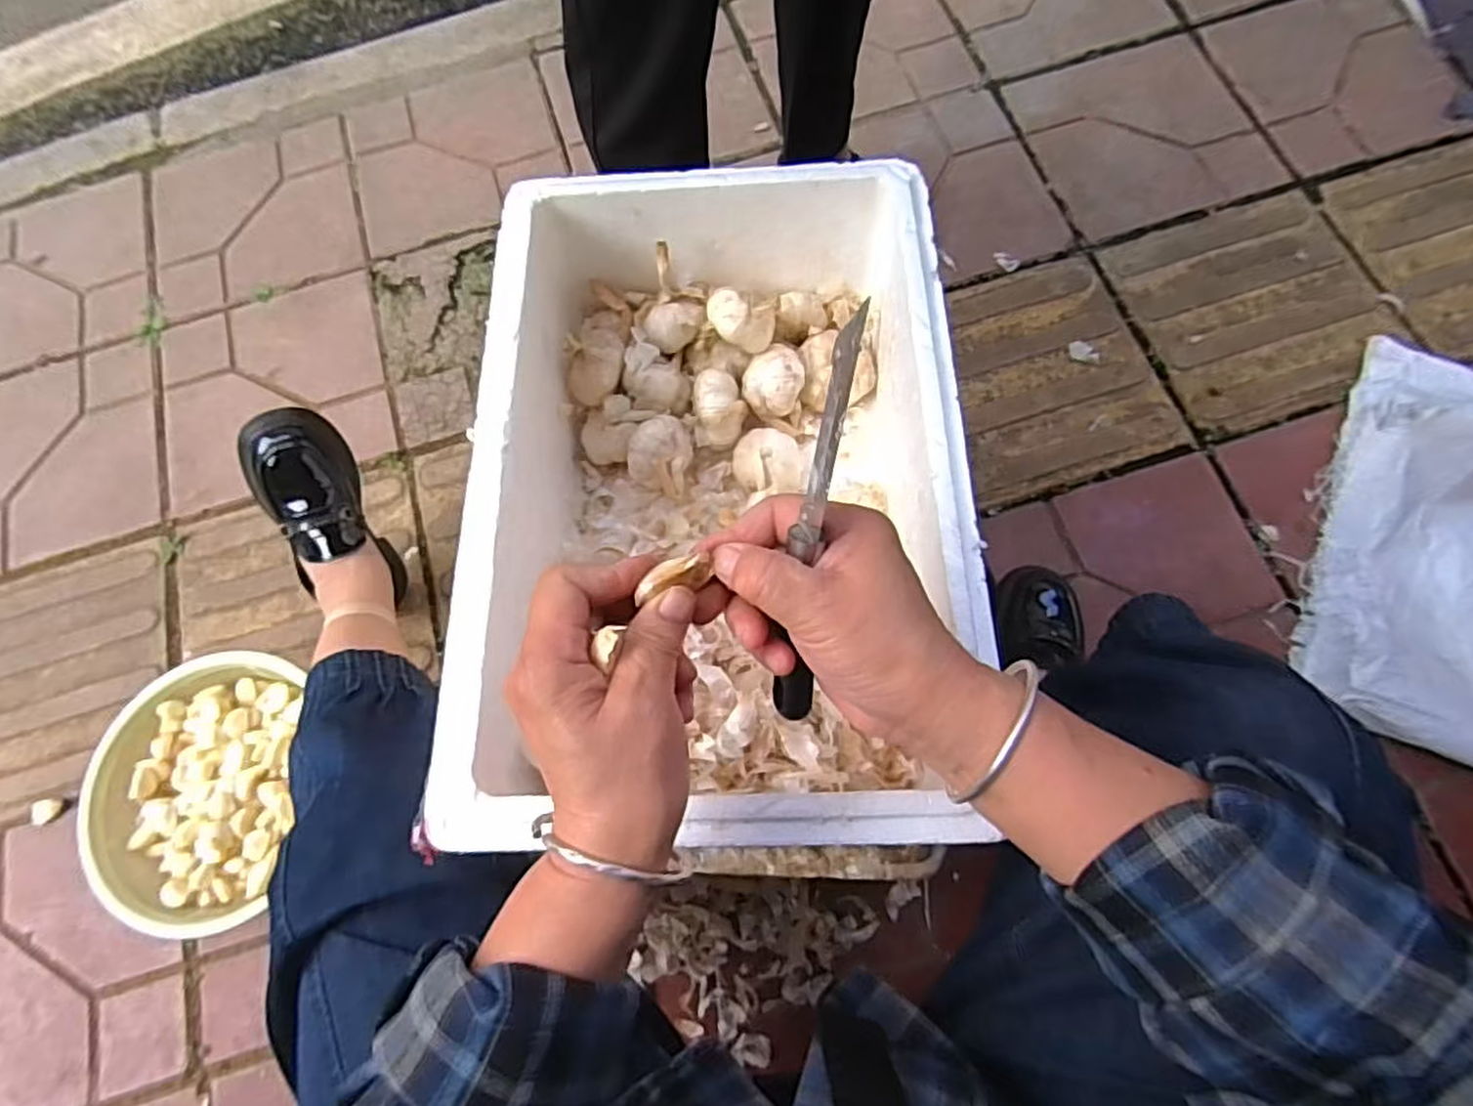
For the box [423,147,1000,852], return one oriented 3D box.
[{"bbox_3d":[-0.008,-0.044,0.499,0.295,0.159,0.429,-2,74,2],"label":"box"}]

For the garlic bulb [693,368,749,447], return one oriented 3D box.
[{"bbox_3d":[-0.013,-0.113,0.566,0.040,0.031,0.051,-3,74,1],"label":"garlic bulb"}]

